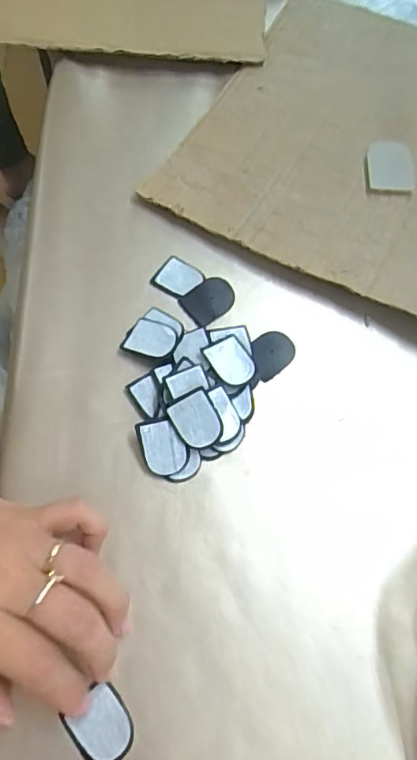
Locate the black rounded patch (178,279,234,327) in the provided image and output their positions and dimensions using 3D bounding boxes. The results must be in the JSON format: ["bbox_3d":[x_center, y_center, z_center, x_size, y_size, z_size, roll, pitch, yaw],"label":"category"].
[{"bbox_3d":[0.002,-0.054,0.332,0.035,0.006,0.027,-37,70,-13],"label":"black rounded patch"}]

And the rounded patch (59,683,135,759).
[{"bbox_3d":[-0.052,0.168,0.236,0.028,0.004,0.031,-30,68,-10],"label":"rounded patch"}]

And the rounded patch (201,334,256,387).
[{"bbox_3d":[0.014,-0.012,0.305,0.026,0.007,0.033,-33,69,-11],"label":"rounded patch"}]

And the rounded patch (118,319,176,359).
[{"bbox_3d":[-0.036,-0.027,0.314,0.033,0.004,0.026,17,65,17],"label":"rounded patch"}]

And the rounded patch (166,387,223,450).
[{"bbox_3d":[-0.007,0.024,0.287,0.026,0.004,0.032,-30,86,-1],"label":"rounded patch"}]

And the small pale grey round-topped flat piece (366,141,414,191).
[{"bbox_3d":[0.137,-0.163,0.371,0.033,0.004,0.046,0,66,3],"label":"small pale grey round-topped flat piece"}]

